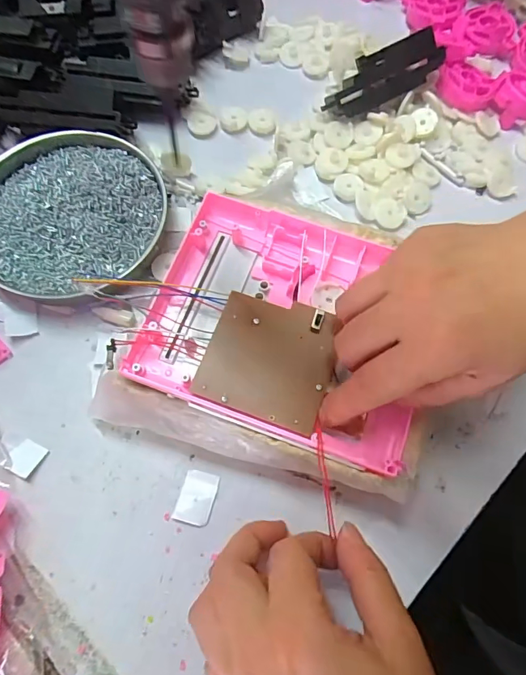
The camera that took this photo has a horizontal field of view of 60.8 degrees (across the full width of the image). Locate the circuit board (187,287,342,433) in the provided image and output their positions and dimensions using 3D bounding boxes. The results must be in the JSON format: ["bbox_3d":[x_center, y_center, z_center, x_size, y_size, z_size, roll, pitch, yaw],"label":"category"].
[{"bbox_3d":[0.004,0.011,0.261,0.071,0.009,0.070,19,70,5],"label":"circuit board"}]

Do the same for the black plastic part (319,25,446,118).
[{"bbox_3d":[0.094,-0.209,0.356,0.095,0.030,0.028,-29,72,3],"label":"black plastic part"}]

